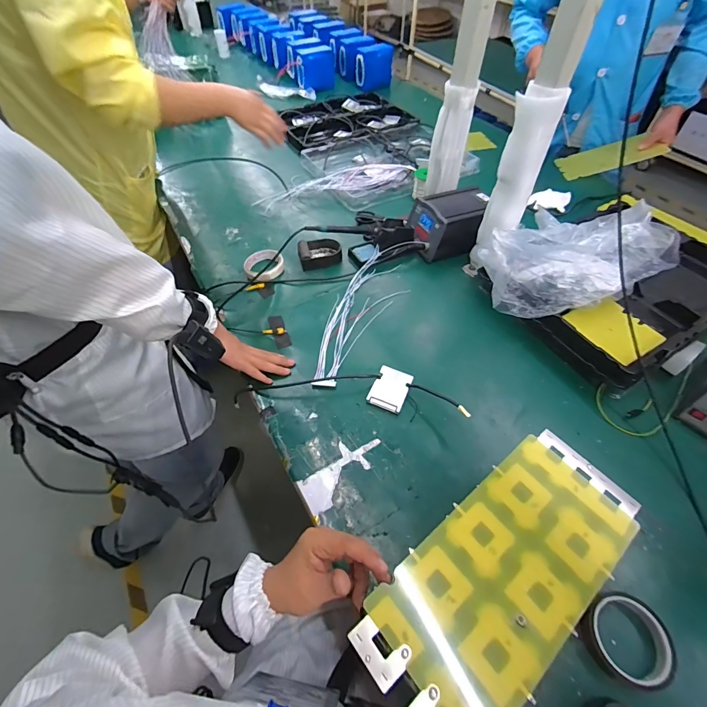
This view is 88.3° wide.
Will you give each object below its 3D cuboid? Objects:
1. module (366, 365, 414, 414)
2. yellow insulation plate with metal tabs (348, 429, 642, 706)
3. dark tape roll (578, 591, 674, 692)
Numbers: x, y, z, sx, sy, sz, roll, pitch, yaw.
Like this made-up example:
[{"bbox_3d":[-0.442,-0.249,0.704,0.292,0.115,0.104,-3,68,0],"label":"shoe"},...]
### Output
[{"bbox_3d":[0.067,0.063,0.655,0.063,0.009,0.082,20,55,14],"label":"module"},{"bbox_3d":[0.156,0.212,0.364,0.315,0.007,0.137,-33,59,-23],"label":"yellow insulation plate with metal tabs"},{"bbox_3d":[0.337,0.345,0.444,0.097,0.035,0.090,0,52,0],"label":"dark tape roll"}]

